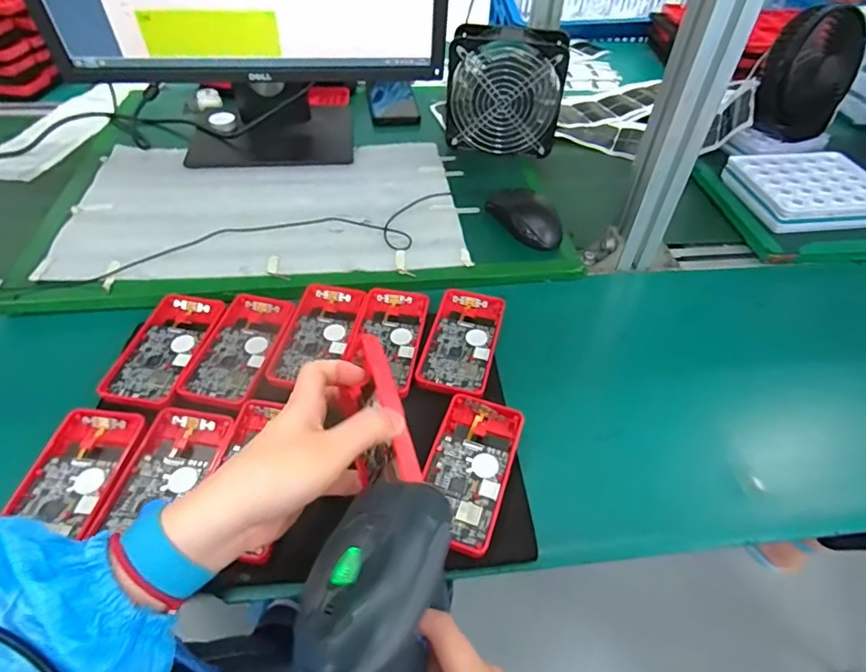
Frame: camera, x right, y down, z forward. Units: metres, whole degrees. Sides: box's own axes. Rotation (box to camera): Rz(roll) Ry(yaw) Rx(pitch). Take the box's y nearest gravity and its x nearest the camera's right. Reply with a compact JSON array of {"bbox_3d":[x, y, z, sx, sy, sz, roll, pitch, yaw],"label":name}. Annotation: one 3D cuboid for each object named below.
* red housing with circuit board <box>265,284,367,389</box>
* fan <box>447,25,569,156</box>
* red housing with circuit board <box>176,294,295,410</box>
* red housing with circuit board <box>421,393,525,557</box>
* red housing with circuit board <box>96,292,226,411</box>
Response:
[{"bbox_3d":[-0.105,-0.004,0.481,0.062,0.011,0.128,7,50,5],"label":"red housing with circuit board"},{"bbox_3d":[0.093,-0.318,0.678,0.148,0.150,0.061,7,26,1],"label":"fan"},{"bbox_3d":[-0.173,0.010,0.469,0.063,0.014,0.126,8,50,6],"label":"red housing with circuit board"},{"bbox_3d":[0.027,0.099,0.394,0.061,0.012,0.121,16,51,12],"label":"red housing with circuit board"},{"bbox_3d":[-0.239,0.009,0.467,0.062,0.017,0.129,6,50,4],"label":"red housing with circuit board"}]

